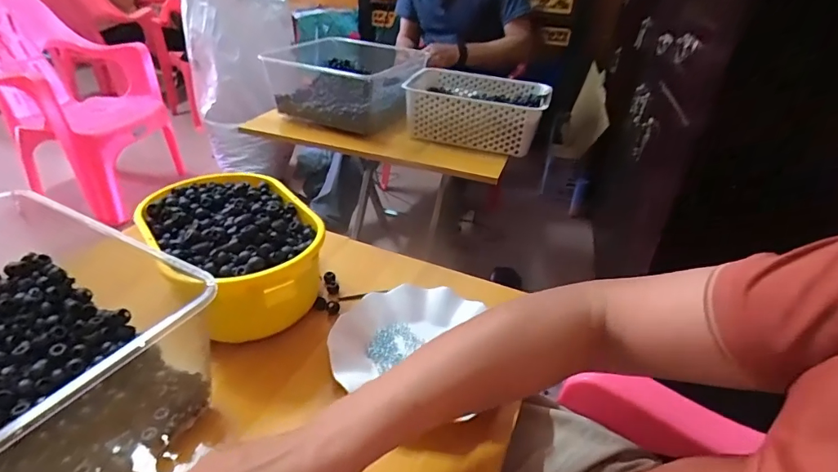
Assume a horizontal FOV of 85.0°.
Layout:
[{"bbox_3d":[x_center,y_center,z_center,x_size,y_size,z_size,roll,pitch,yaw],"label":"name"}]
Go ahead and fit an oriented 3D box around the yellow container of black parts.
[{"bbox_3d":[-0.210,0.018,0.531,0.161,0.086,0.247,-23,41,-34],"label":"yellow container of black parts"}]

